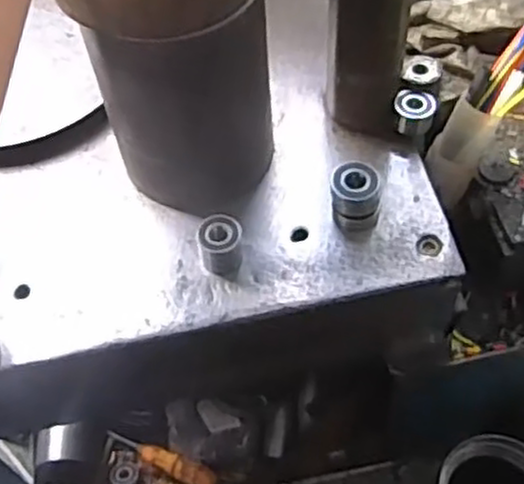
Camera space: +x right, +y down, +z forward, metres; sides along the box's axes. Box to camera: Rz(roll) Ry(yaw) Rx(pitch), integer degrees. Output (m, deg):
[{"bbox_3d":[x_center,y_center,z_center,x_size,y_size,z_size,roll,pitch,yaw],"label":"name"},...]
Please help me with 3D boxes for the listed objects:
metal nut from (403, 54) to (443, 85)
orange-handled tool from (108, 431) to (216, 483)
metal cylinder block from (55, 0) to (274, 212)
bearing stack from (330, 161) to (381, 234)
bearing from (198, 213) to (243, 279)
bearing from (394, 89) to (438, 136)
[{"bbox_3d":[0.142,-0.152,0.660,0.034,0.010,0.035,13,58,12],"label":"metal nut"},{"bbox_3d":[-0.120,0.269,0.922,0.161,0.034,0.028,14,57,32],"label":"orange-handled tool"},{"bbox_3d":[-0.055,-0.153,0.537,0.117,0.244,0.146,0,57,4],"label":"metal cylinder block"},{"bbox_3d":[0.075,-0.038,0.605,0.040,0.043,0.041,3,57,6],"label":"bearing stack"},{"bbox_3d":[-0.031,0.003,0.583,0.034,0.040,0.032,-2,57,3],"label":"bearing"},{"bbox_3d":[0.133,-0.113,0.652,0.035,0.025,0.029,11,58,11],"label":"bearing"}]

